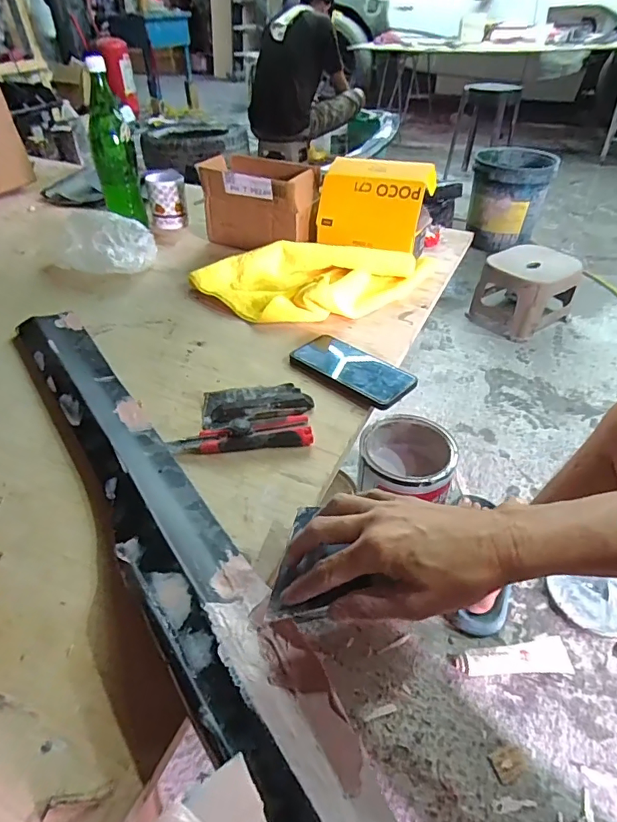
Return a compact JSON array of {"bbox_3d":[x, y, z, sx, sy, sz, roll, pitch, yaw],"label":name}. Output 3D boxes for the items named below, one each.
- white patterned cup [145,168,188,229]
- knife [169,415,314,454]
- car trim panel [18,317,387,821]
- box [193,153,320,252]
[{"bbox_3d":[-0.310,-0.463,1.042,0.082,0.105,0.077,-12,42,-13],"label":"white patterned cup"},{"bbox_3d":[-0.074,0.024,0.534,0.151,0.023,0.039,-5,41,-5],"label":"knife"},{"bbox_3d":[-0.156,0.071,0.457,0.089,0.028,0.722,-16,41,-32],"label":"car trim panel"},{"bbox_3d":[-0.087,-0.410,0.952,0.232,0.143,0.129,15,43,17],"label":"box"}]

